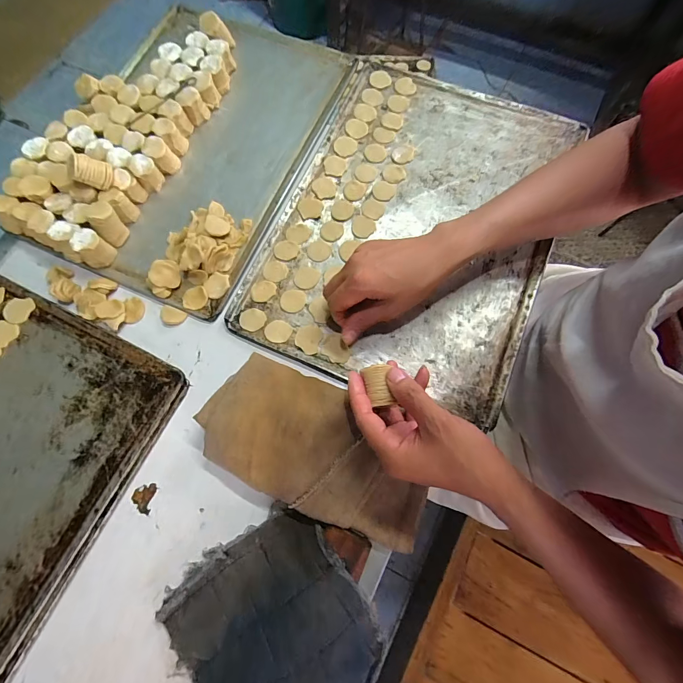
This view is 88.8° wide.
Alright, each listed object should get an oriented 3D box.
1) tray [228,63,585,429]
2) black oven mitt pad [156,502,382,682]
[{"bbox_3d":[0.091,-0.159,0.450,0.326,0.017,0.449,20,76,7],"label":"tray"},{"bbox_3d":[-0.062,0.268,0.318,0.175,0.037,0.180,-36,77,-9],"label":"black oven mitt pad"}]

